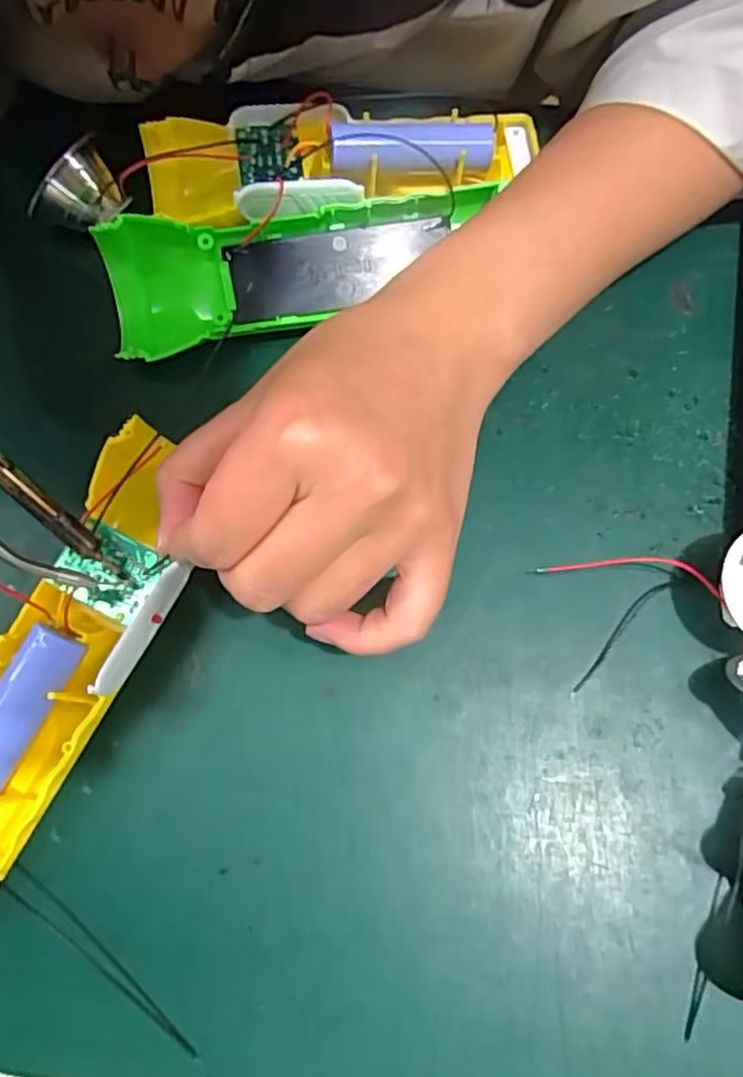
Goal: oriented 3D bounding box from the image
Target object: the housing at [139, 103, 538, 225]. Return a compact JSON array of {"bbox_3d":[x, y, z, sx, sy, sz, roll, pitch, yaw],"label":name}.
[{"bbox_3d":[-0.013,-0.155,0.283,0.160,0.032,0.042,-4,74,1],"label":"housing"}]

